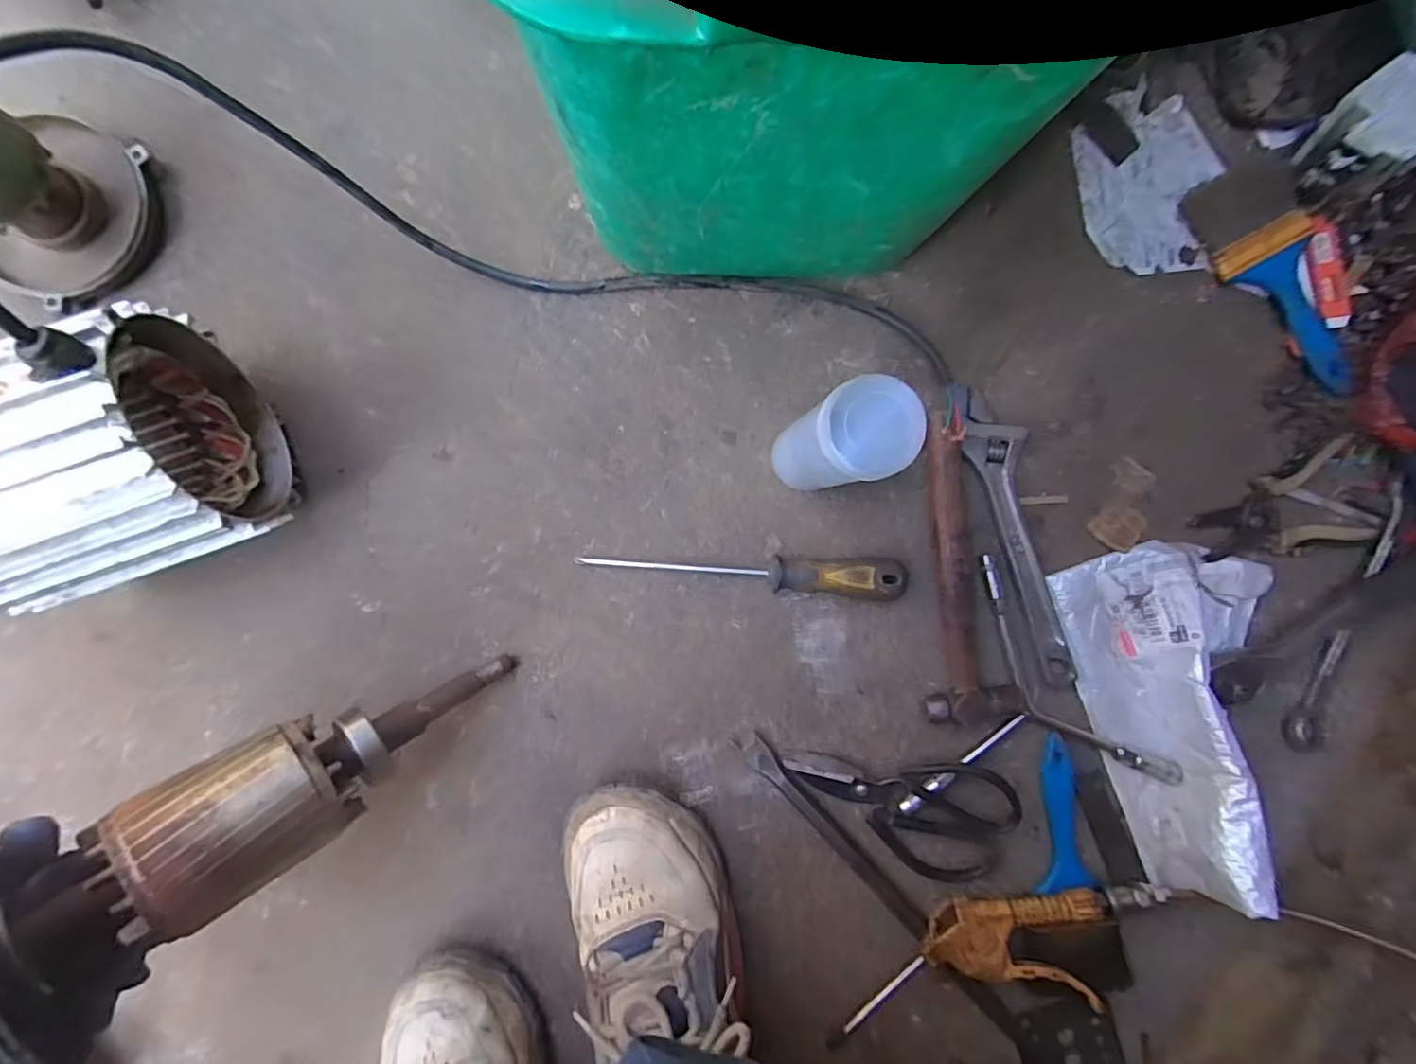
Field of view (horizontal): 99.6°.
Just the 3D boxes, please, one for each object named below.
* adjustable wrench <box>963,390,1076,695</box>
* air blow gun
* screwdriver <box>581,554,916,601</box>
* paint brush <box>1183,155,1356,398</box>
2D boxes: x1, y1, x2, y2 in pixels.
[{"bbox_3d":[0.249,0.007,0.484,0.048,0.022,0.243,-11,91,-4],"label":"adjustable wrench"},{"bbox_3d":[0.227,0.321,0.456,0.246,0.041,0.088,-11,91,-4],"label":"air blow gun"},{"bbox_3d":[0.032,0.032,0.455,0.252,0.037,0.030,2,90,-4],"label":"screwdriver"},{"bbox_3d":[0.477,-0.208,0.493,0.081,0.021,0.203,-33,92,-4],"label":"paint brush"}]

